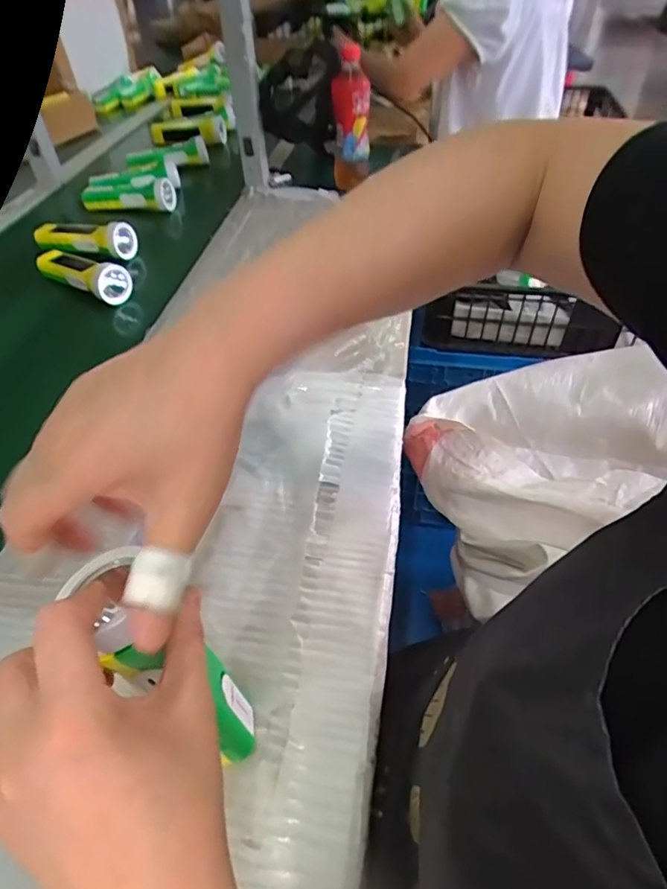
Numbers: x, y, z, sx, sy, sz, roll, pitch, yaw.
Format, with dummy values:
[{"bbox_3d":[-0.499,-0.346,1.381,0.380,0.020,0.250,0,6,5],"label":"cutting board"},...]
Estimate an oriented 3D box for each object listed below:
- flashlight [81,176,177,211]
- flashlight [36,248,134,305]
[{"bbox_3d":[-0.371,-0.453,0.927,0.167,0.046,0.048,2,44,10],"label":"flashlight"},{"bbox_3d":[-0.365,-0.248,0.747,0.171,0.045,0.051,26,54,24],"label":"flashlight"}]

